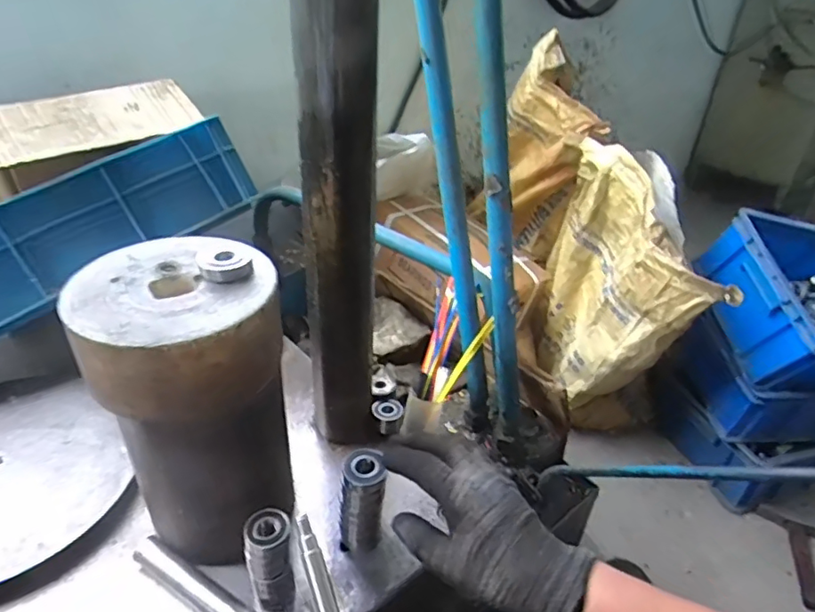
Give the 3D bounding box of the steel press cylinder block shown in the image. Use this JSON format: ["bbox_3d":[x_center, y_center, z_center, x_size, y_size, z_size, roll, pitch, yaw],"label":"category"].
[{"bbox_3d":[-0.172,0.078,0.466,0.143,0.230,0.143,-7,35,-15],"label":"steel press cylinder block"}]

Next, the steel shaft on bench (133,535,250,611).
[{"bbox_3d":[-0.171,0.241,0.465,0.147,0.027,0.025,22,38,25],"label":"steel shaft on bench"}]

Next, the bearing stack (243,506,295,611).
[{"bbox_3d":[-0.111,0.208,0.455,0.034,0.088,0.036,-4,35,-11],"label":"bearing stack"}]

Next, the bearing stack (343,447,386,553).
[{"bbox_3d":[-0.040,0.177,0.504,0.035,0.106,0.033,2,34,-2],"label":"bearing stack"}]

